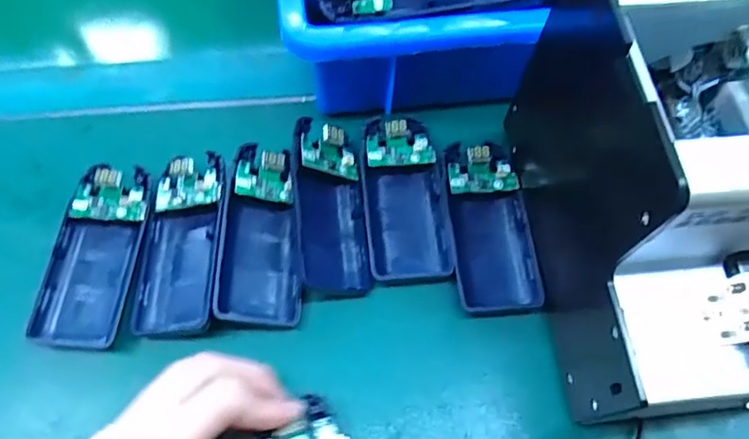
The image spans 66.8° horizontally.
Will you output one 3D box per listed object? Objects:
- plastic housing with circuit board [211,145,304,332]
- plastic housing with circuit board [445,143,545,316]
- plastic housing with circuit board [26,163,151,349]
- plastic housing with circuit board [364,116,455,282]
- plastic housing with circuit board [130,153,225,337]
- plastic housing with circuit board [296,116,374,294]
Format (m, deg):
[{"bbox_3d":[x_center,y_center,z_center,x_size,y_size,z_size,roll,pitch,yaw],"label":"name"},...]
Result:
[{"bbox_3d":[-0.061,0.007,0.311,0.041,0.021,0.100,-1,63,-1],"label":"plastic housing with circuit board"},{"bbox_3d":[0.066,0.003,0.323,0.046,0.022,0.103,-3,62,-4],"label":"plastic housing with circuit board"},{"bbox_3d":[-0.150,0.017,0.305,0.042,0.017,0.098,7,62,1],"label":"plastic housing with circuit board"},{"bbox_3d":[0.017,-0.016,0.327,0.045,0.015,0.102,-3,62,-4],"label":"plastic housing with circuit board"},{"bbox_3d":[-0.105,0.012,0.308,0.045,0.018,0.099,-1,62,-3],"label":"plastic housing with circuit board"},{"bbox_3d":[-0.025,-0.007,0.323,0.037,0.024,0.098,-8,77,-5],"label":"plastic housing with circuit board"}]

